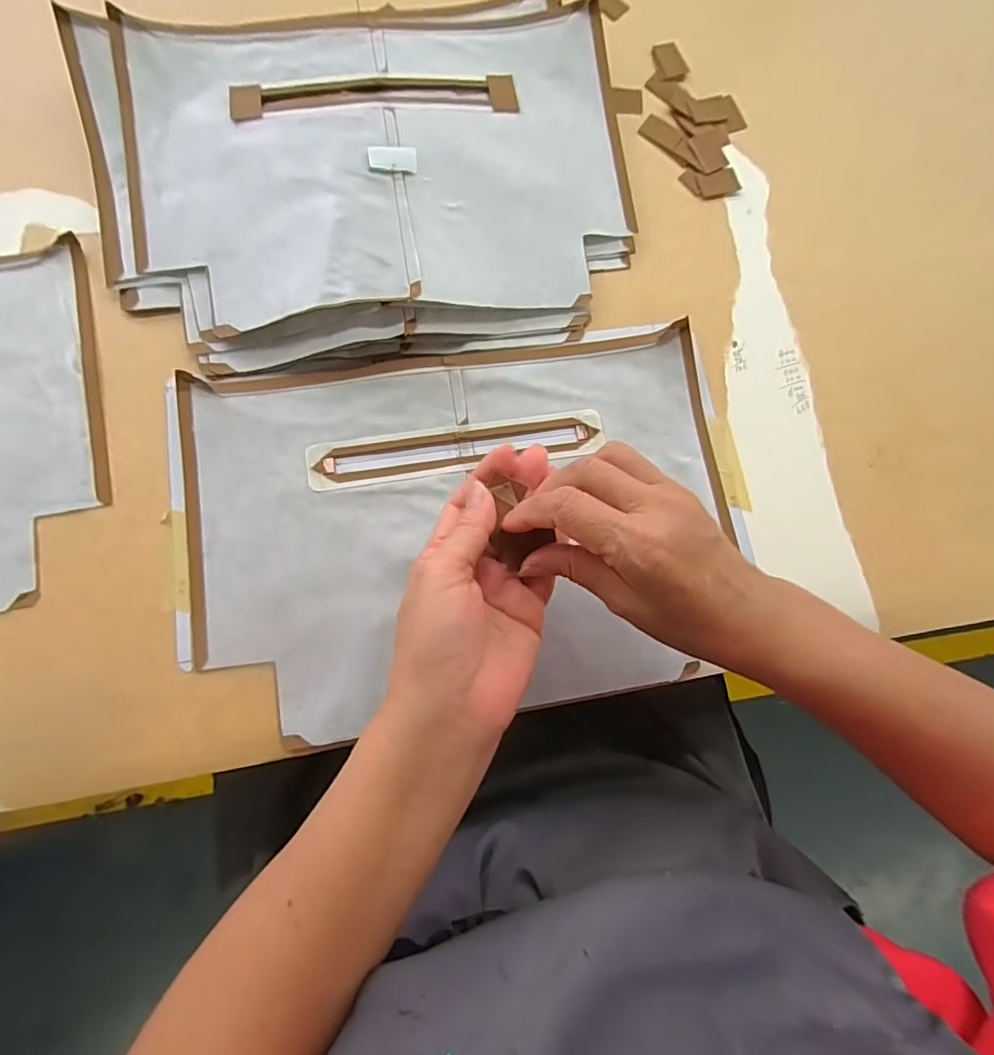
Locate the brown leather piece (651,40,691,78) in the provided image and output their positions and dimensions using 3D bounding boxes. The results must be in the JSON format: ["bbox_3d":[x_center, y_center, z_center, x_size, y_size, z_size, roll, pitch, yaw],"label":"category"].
[{"bbox_3d":[0.141,-0.382,0.432,0.024,0.004,0.034,-20,83,-7],"label":"brown leather piece"}]

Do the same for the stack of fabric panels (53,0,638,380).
[{"bbox_3d":[-0.086,-0.248,0.372,0.364,0.031,0.262,-11,82,-6],"label":"stack of fabric panels"}]

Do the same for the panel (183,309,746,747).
[{"bbox_3d":[-0.017,-0.003,0.349,0.351,0.012,0.240,-9,82,-6],"label":"panel"}]

